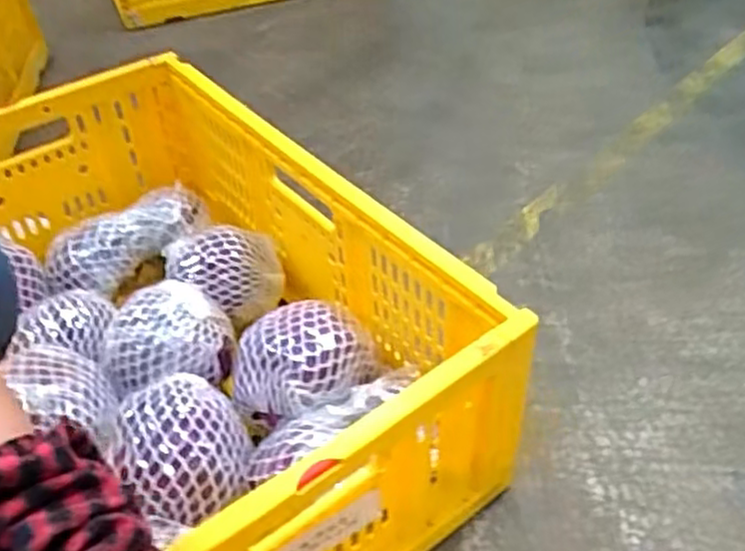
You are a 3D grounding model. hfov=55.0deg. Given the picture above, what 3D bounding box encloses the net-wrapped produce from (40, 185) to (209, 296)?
[{"bbox_3d":[-0.280,-0.040,0.821,0.192,0.058,0.093,-27,48,-24],"label":"net-wrapped produce"}]

